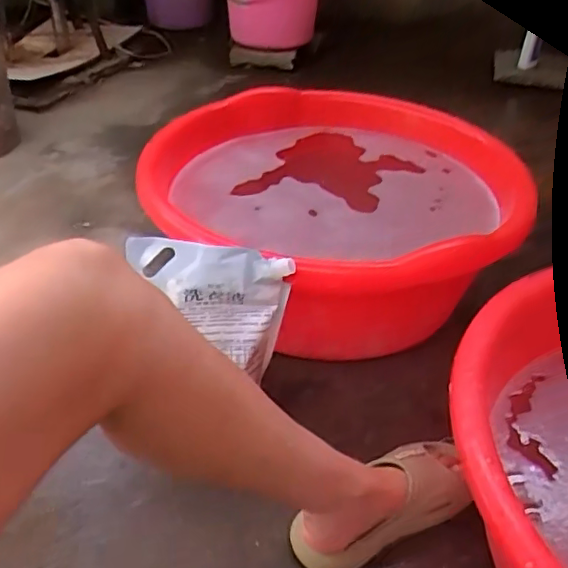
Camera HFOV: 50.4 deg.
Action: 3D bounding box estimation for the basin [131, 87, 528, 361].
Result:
[{"bbox_3d":[0.084,-0.116,0.976,0.540,0.203,0.562,1,37,-1],"label":"basin"}]

